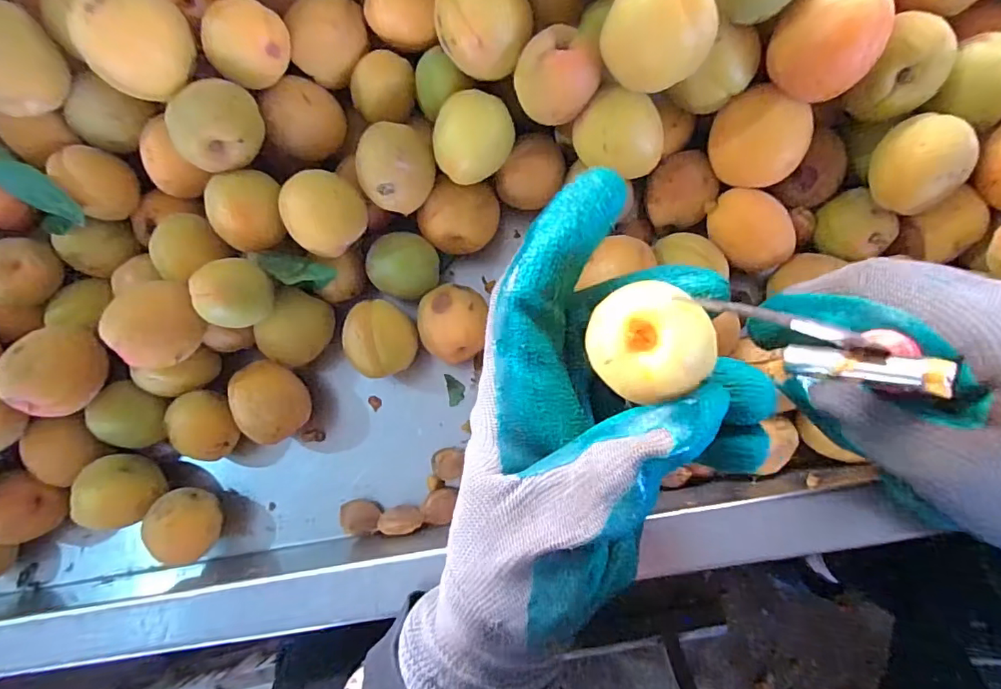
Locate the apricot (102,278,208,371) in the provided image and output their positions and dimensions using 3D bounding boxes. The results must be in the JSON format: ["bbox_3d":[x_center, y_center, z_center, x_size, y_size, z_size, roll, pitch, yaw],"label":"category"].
[{"bbox_3d":[-0.173,-0.010,0.257,0.035,0.032,0.043,1,84,4],"label":"apricot"}]

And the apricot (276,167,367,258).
[{"bbox_3d":[-0.089,-0.067,0.261,0.033,0.035,0.038,40,88,7],"label":"apricot"}]

